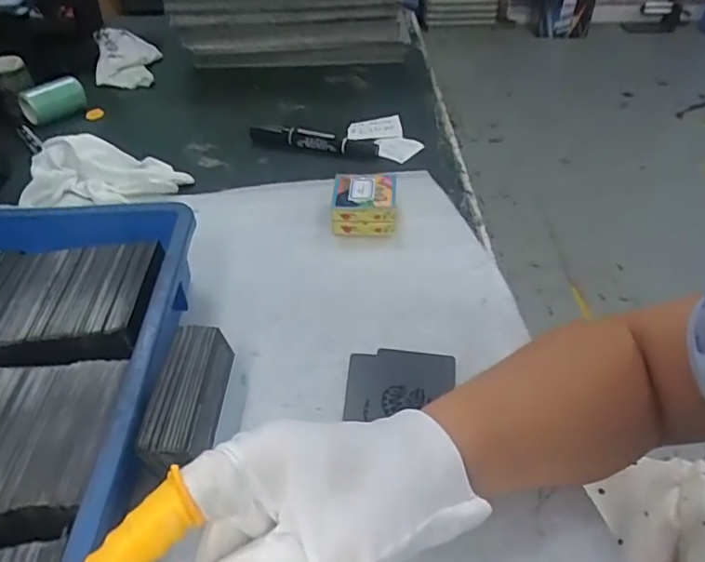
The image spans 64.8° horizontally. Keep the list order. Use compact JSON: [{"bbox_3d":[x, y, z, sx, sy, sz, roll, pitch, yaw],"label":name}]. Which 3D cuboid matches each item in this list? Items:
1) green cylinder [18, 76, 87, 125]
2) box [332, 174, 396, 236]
[{"bbox_3d":[-0.351,-0.214,0.650,0.070,0.033,0.031,-22,48,-23],"label":"green cylinder"},{"bbox_3d":[0.011,-0.070,0.498,0.054,0.033,0.054,3,43,2],"label":"box"}]

